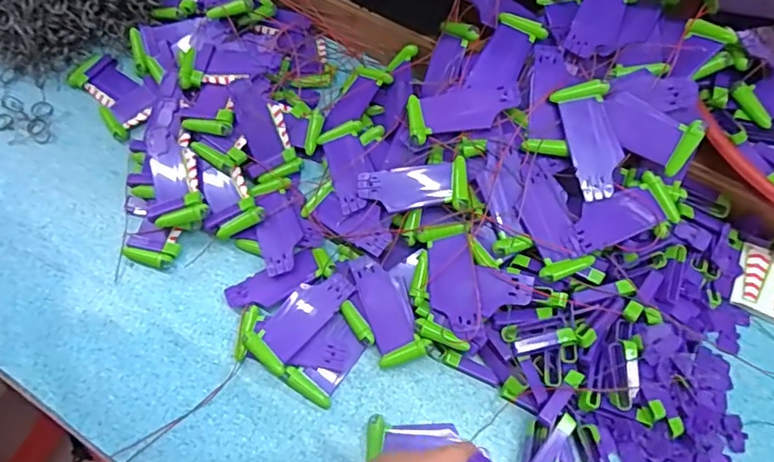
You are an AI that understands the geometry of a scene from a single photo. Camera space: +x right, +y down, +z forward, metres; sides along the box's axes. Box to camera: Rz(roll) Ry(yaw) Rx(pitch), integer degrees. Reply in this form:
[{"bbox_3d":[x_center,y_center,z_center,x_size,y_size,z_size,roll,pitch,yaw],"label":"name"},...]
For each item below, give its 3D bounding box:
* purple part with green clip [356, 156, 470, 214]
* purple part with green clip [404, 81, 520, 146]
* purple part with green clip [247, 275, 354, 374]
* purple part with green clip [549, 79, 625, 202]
[{"bbox_3d":[0.021,-0.036,0.426,0.089,0.014,0.041,0,63,19],"label":"purple part with green clip"},{"bbox_3d":[0.061,-0.101,0.429,0.089,0.013,0.043,-12,65,8],"label":"purple part with green clip"},{"bbox_3d":[-0.069,0.069,0.422,0.040,0.019,0.088,37,70,16],"label":"purple part with green clip"},{"bbox_3d":[0.158,-0.070,0.405,0.039,0.005,0.089,-17,83,7],"label":"purple part with green clip"}]

